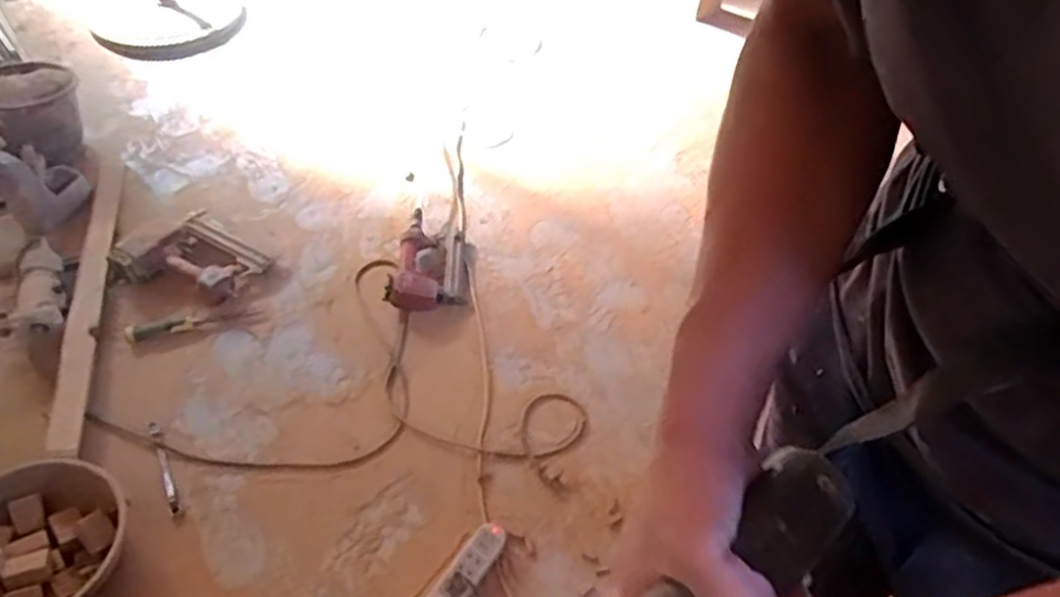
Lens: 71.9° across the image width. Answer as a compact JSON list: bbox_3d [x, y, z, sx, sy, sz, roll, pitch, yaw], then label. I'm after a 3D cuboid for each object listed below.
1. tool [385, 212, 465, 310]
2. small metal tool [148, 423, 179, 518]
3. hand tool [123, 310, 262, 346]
[{"bbox_3d":[-0.229,-0.089,1.618,0.172,0.060,0.289,-1,50,-7],"label":"tool"},{"bbox_3d":[-0.649,0.303,1.301,0.019,0.019,0.200,-21,54,-22],"label":"small metal tool"},{"bbox_3d":[-0.691,0.048,1.492,0.248,0.016,0.036,-14,52,-17],"label":"hand tool"}]

